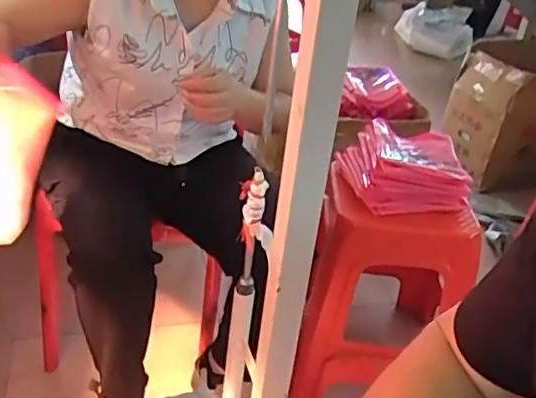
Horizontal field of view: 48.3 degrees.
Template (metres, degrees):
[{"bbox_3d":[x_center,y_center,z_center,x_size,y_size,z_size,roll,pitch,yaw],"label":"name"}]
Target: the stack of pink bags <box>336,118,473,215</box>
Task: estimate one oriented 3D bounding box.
[{"bbox_3d":[0.287,-0.069,1.298,0.250,0.117,0.233,0,31,-13],"label":"stack of pink bags"}]

